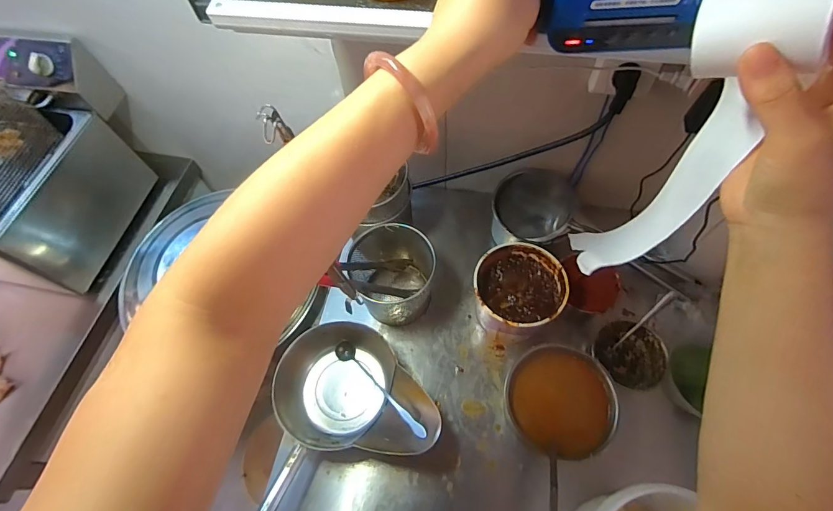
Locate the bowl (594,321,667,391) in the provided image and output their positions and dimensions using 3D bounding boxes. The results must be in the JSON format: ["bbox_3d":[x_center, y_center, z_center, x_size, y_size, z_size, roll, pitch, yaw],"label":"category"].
[{"bbox_3d":[0.376,0.169,0.693,0.101,0.053,0.112,-32,64,-13],"label":"bowl"}]

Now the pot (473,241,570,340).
[{"bbox_3d":[0.183,0.072,0.736,0.149,0.130,0.143,-2,61,3],"label":"pot"}]

